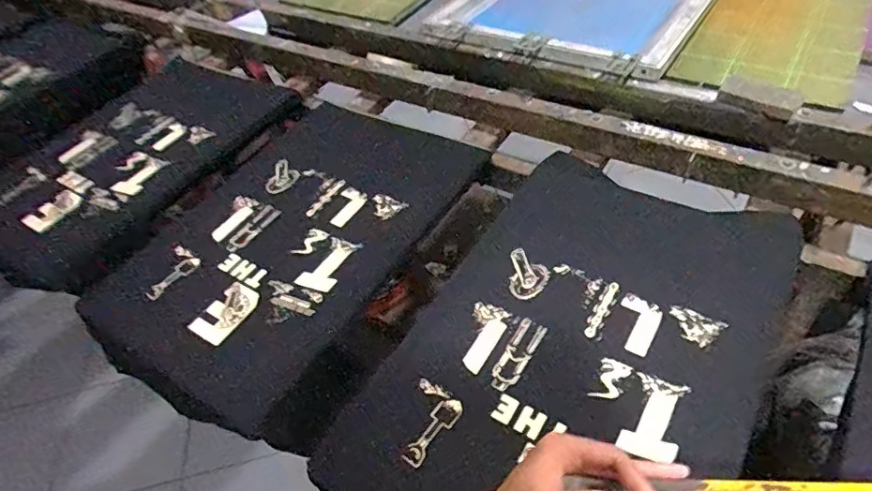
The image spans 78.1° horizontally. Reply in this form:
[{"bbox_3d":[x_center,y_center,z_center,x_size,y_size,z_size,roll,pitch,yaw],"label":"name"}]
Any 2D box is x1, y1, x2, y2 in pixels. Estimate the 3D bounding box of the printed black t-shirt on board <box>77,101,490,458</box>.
[{"bbox_3d":[-0.225,-0.008,0.872,0.441,0.045,0.583,21,58,20],"label":"printed black t-shirt on board"}]

